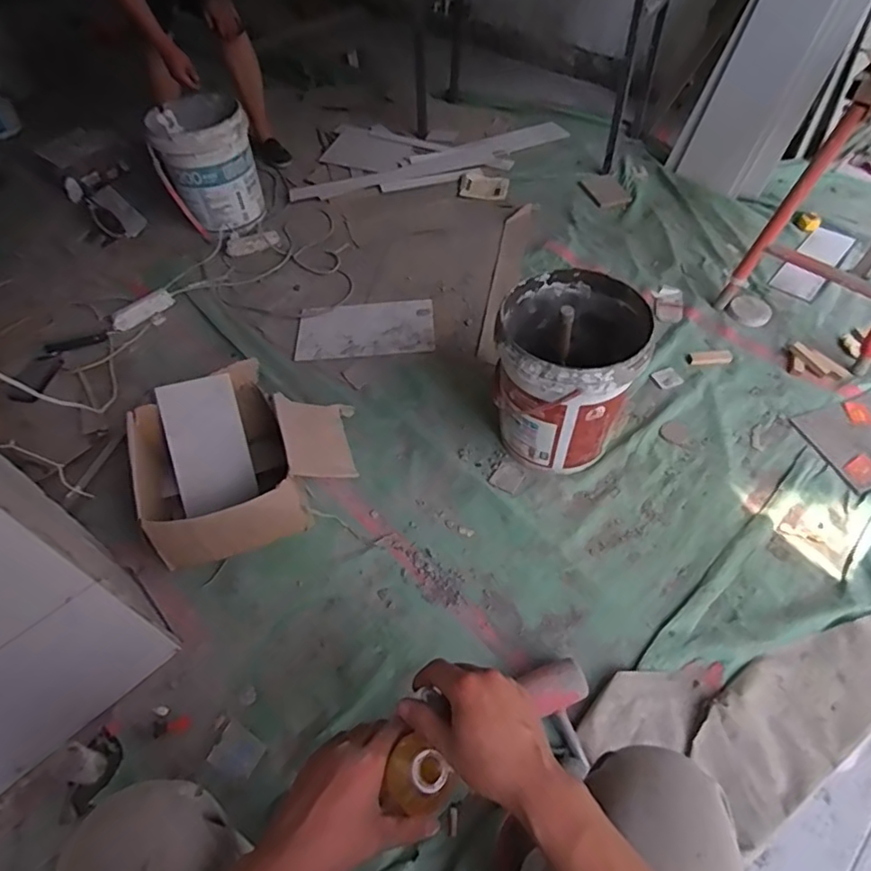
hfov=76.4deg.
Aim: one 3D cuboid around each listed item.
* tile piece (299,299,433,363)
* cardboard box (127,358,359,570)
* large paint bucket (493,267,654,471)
[{"bbox_3d":[-0.201,-0.312,1.612,0.387,0.018,0.216,-6,57,-1],"label":"tile piece"},{"bbox_3d":[-0.412,0.051,1.216,0.444,0.184,0.395,-24,57,-14],"label":"cardboard box"},{"bbox_3d":[0.284,-0.131,1.240,0.283,0.349,0.319,13,54,13],"label":"large paint bucket"}]

